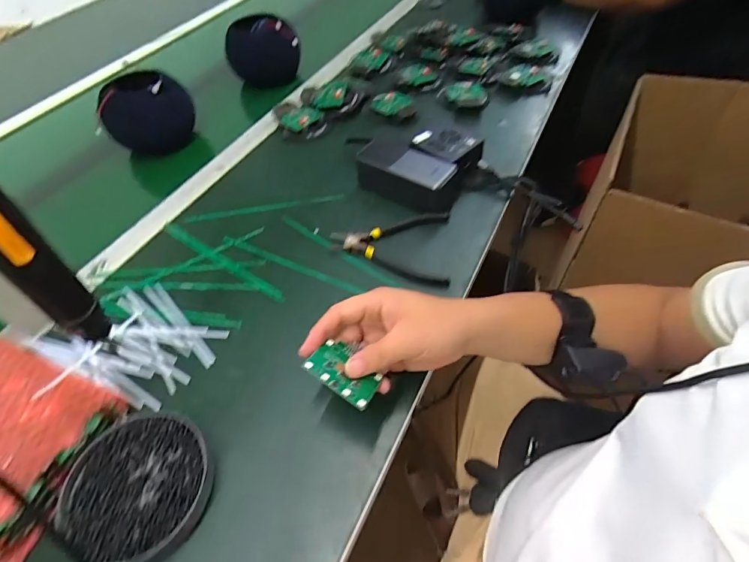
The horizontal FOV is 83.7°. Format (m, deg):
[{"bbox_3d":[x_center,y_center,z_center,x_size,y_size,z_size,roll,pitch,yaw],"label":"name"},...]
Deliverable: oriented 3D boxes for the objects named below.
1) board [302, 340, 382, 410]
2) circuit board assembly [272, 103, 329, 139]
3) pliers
[{"bbox_3d":[-0.024,0.074,0.349,0.059,0.006,0.051,31,31,8],"label":"board"},{"bbox_3d":[-0.127,-0.272,0.691,0.104,0.012,0.054,35,61,27],"label":"circuit board assembly"},{"bbox_3d":[0.018,-0.044,0.507,0.142,0.009,0.113,3,51,6],"label":"pliers"}]

